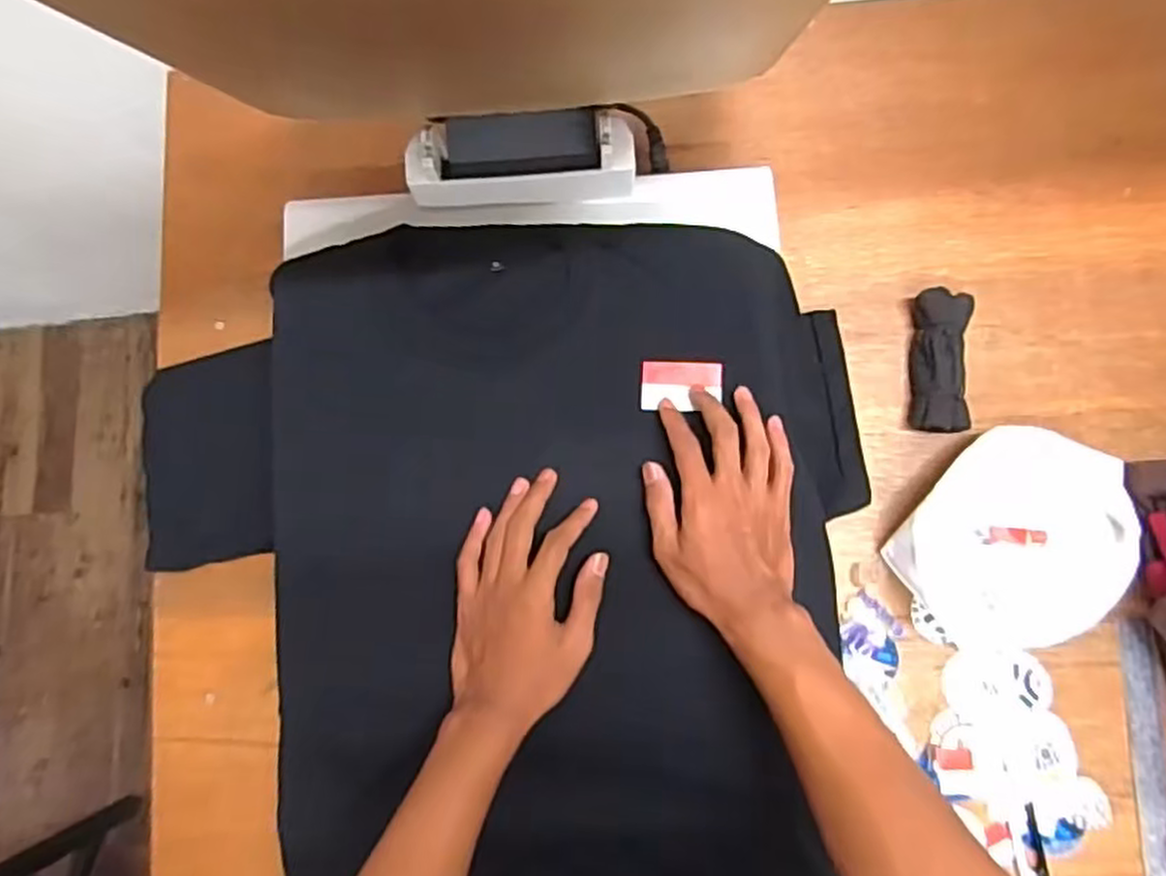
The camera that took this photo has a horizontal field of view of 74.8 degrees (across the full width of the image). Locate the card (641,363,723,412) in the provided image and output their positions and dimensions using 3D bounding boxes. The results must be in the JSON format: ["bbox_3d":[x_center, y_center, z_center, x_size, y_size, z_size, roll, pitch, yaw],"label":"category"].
[{"bbox_3d":[0.077,-0.041,0.596,0.062,0.004,0.038,2,77,8],"label":"card"}]

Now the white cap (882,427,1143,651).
[{"bbox_3d":[0.367,0.087,0.648,0.191,0.042,0.167,-41,83,-4],"label":"white cap"}]

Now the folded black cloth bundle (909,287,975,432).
[{"bbox_3d":[0.319,-0.068,0.676,0.047,0.029,0.126,5,82,3],"label":"folded black cloth bundle"}]

